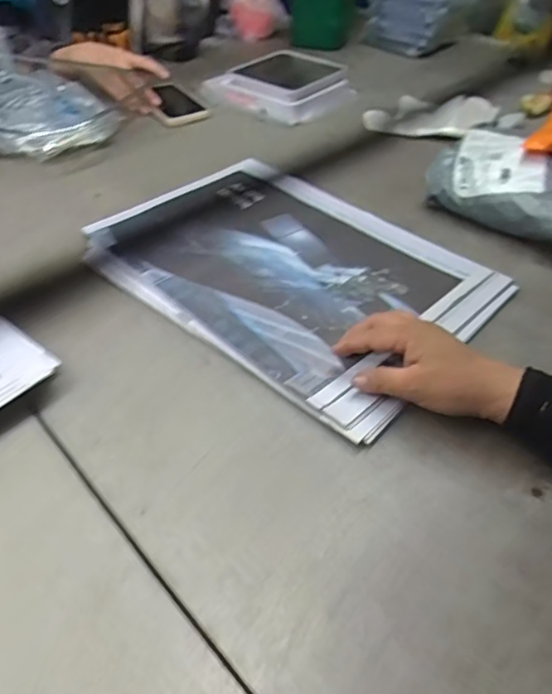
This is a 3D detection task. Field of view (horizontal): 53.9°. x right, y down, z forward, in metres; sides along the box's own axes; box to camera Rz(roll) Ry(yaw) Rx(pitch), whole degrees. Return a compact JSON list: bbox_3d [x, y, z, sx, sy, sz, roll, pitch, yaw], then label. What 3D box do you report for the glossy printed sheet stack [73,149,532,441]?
[{"bbox_3d":[0.010,-0.092,0.608,0.417,0.024,0.281,32,54,30],"label":"glossy printed sheet stack"}]

